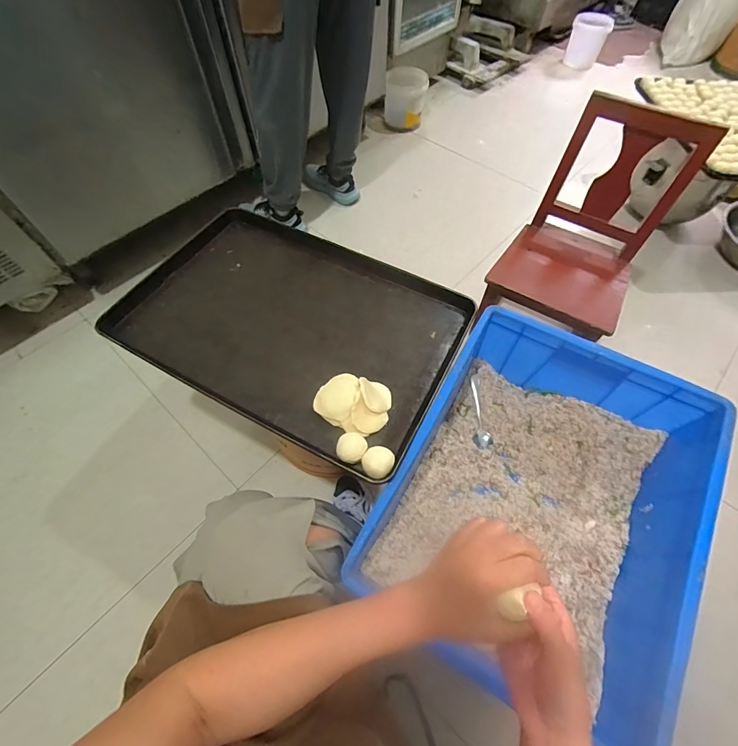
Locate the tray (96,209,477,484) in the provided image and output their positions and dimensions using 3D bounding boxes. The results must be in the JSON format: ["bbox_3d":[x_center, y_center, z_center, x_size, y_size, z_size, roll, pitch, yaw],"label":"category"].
[{"bbox_3d":[-0.151,-0.101,0.707,0.614,0.055,0.408,24,63,13],"label":"tray"}]

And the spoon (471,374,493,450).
[{"bbox_3d":[0.229,0.080,0.776,0.037,0.033,0.152,-5,60,-4],"label":"spoon"}]

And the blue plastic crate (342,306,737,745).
[{"bbox_3d":[0.261,0.202,0.614,0.399,0.228,0.507,27,63,14],"label":"blue plastic crate"}]

